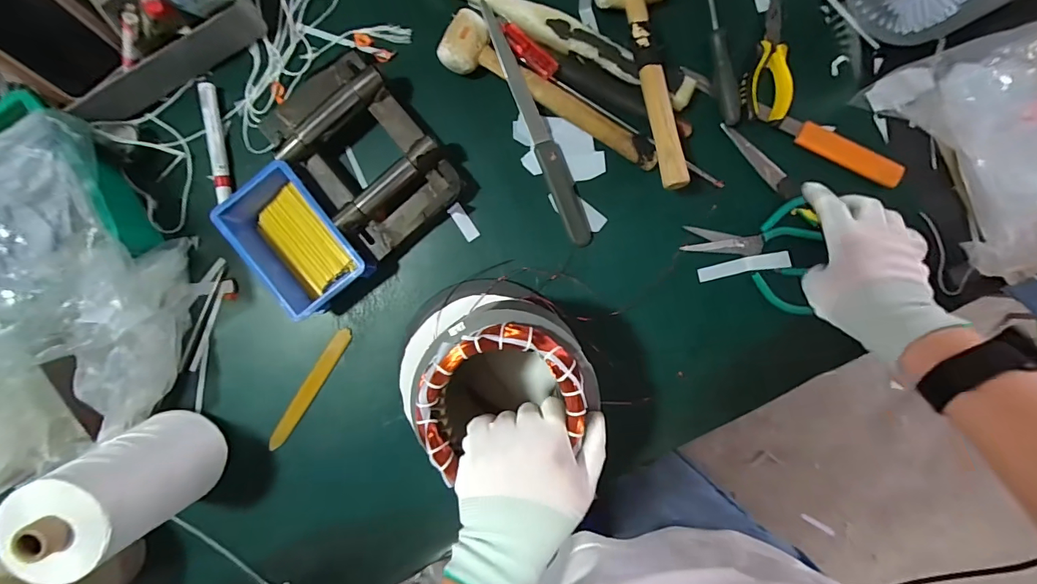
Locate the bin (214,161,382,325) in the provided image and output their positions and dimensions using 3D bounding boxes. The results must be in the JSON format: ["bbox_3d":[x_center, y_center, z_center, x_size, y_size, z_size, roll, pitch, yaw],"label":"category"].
[{"bbox_3d":[-0.238,-0.056,0.480,0.096,0.051,0.152,-39,90,3],"label":"bin"}]

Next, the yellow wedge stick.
[{"bbox_3d":[-0.243,0.113,0.516,0.018,0.011,0.164,32,92,1],"label":"yellow wedge stick"}]

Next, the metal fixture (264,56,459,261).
[{"bbox_3d":[-0.169,-0.150,0.485,0.136,0.051,0.198,-38,90,3],"label":"metal fixture"}]

